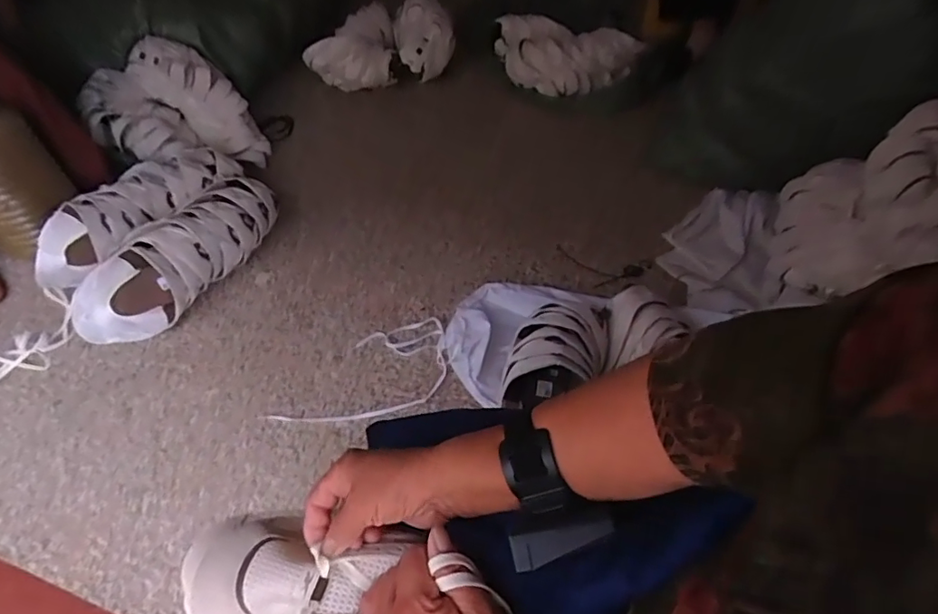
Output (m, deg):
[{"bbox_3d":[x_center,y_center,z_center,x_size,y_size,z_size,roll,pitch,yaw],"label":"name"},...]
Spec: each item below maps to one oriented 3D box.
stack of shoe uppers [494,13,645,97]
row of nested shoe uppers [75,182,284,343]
[{"bbox_3d":[0.231,-0.651,1.401,0.387,0.156,0.125,18,54,16],"label":"stack of shoe uppers"},{"bbox_3d":[-0.590,-0.106,1.121,0.156,0.149,0.449,31,59,25],"label":"row of nested shoe uppers"}]

